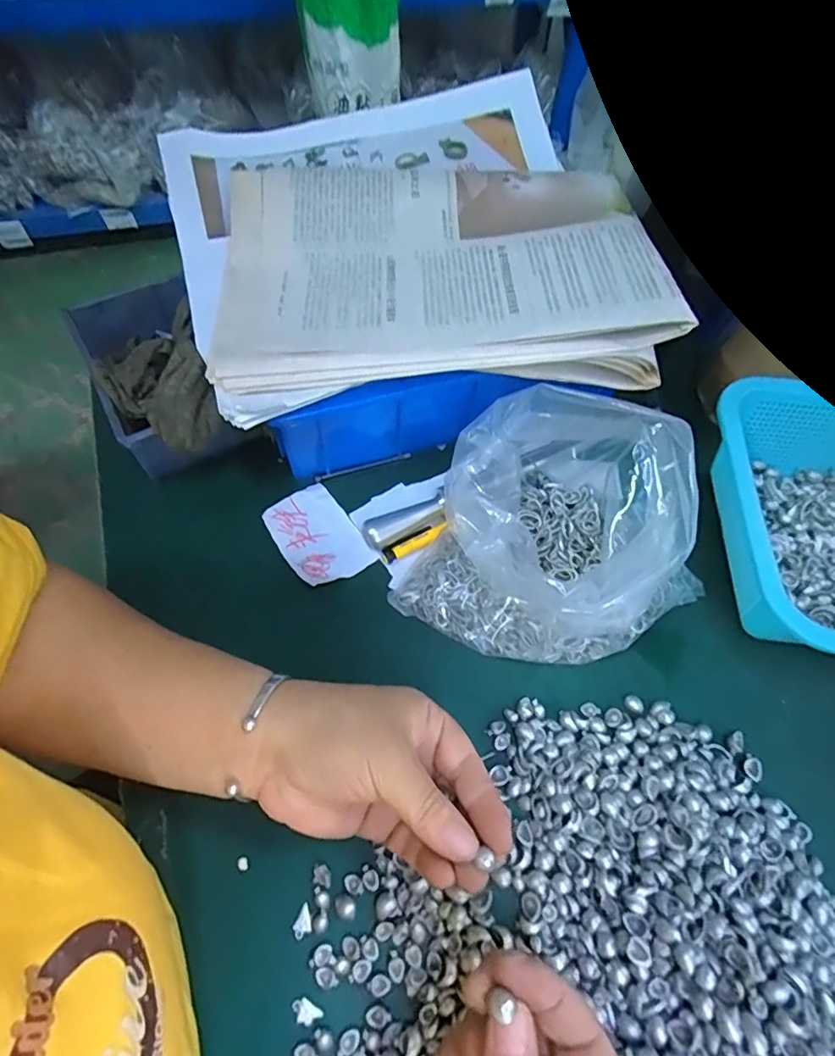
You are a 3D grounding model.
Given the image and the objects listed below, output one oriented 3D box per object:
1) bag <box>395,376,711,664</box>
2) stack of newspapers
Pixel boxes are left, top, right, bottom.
[{"bbox_3d":[0.088,0.005,0.322,0.168,0.096,0.164,37,65,16],"label":"bag"},{"bbox_3d":[-0.008,-0.198,0.365,0.292,0.048,0.293,-14,62,-11],"label":"stack of newspapers"}]

